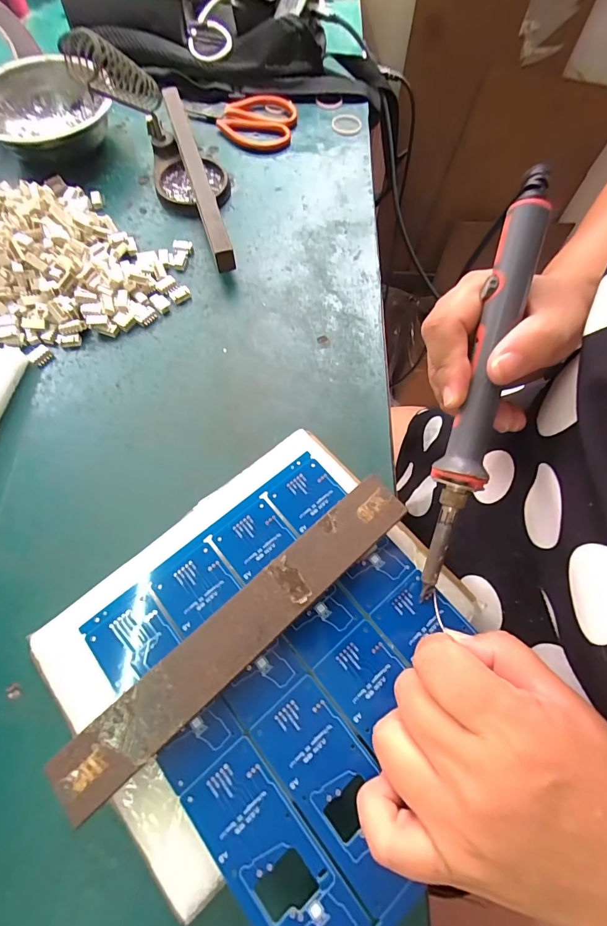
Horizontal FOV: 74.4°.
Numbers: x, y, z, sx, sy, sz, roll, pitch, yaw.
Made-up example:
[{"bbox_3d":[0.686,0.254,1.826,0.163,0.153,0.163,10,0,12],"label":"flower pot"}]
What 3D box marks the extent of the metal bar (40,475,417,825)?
[{"bbox_3d":[-0.029,0.082,0.210,0.205,0.017,0.034,-40,74,-16],"label":"metal bar"}]

